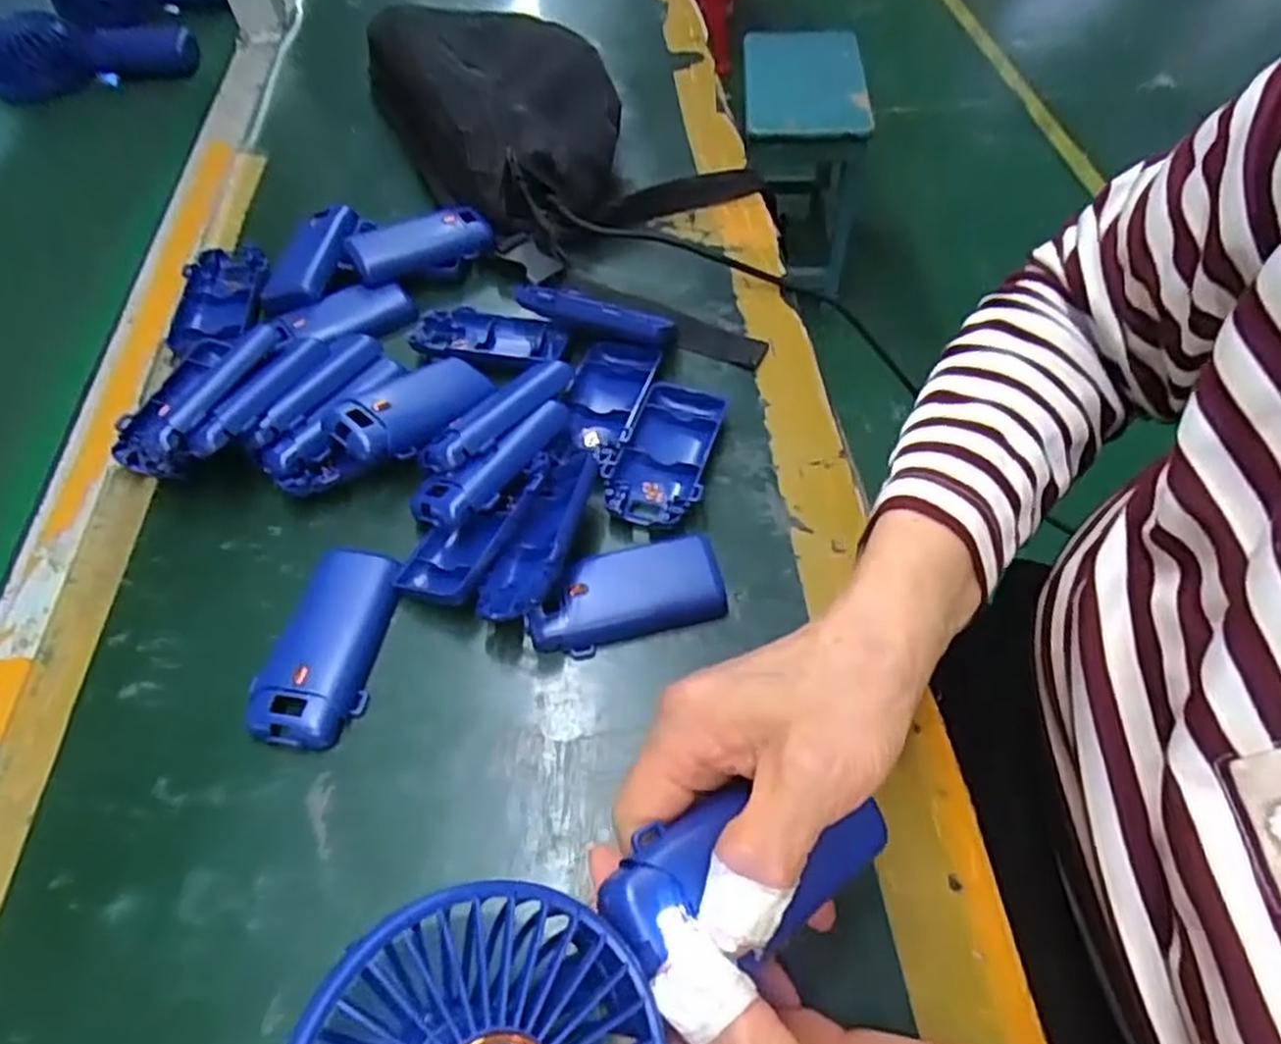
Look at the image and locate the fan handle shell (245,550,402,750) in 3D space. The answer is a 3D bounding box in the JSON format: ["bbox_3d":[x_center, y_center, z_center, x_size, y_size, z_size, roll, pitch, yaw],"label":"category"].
[{"bbox_3d":[-0.142,0.055,0.343,0.045,0.016,0.091,7,56,5],"label":"fan handle shell"}]

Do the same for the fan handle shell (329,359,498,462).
[{"bbox_3d":[-0.120,-0.063,0.404,0.048,0.015,0.092,28,46,18],"label":"fan handle shell"}]

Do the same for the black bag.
[{"bbox_3d":[-0.100,-0.313,0.560,0.167,0.063,0.286,-19,57,-12],"label":"black bag"}]

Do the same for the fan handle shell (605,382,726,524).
[{"bbox_3d":[0.014,-0.037,0.402,0.045,0.016,0.096,11,56,8],"label":"fan handle shell"}]

